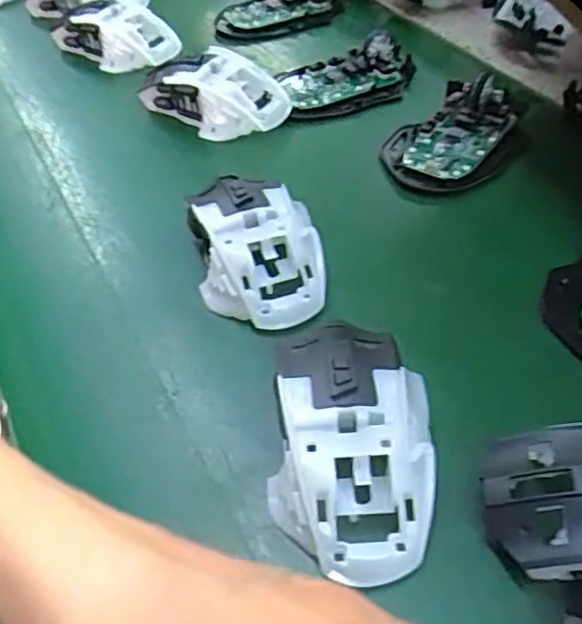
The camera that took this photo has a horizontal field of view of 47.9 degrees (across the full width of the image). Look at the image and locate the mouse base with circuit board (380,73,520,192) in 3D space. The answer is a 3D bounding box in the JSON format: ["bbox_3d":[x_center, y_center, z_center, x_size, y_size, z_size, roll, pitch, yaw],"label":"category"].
[{"bbox_3d":[0.105,-0.113,0.421,0.097,0.033,0.069,-33,55,-24],"label":"mouse base with circuit board"}]

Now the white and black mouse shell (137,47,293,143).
[{"bbox_3d":[-0.057,-0.157,0.462,0.112,0.038,0.062,7,49,8],"label":"white and black mouse shell"}]

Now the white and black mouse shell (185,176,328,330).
[{"bbox_3d":[-0.018,-0.034,0.347,0.064,0.038,0.089,-10,49,-6],"label":"white and black mouse shell"}]

